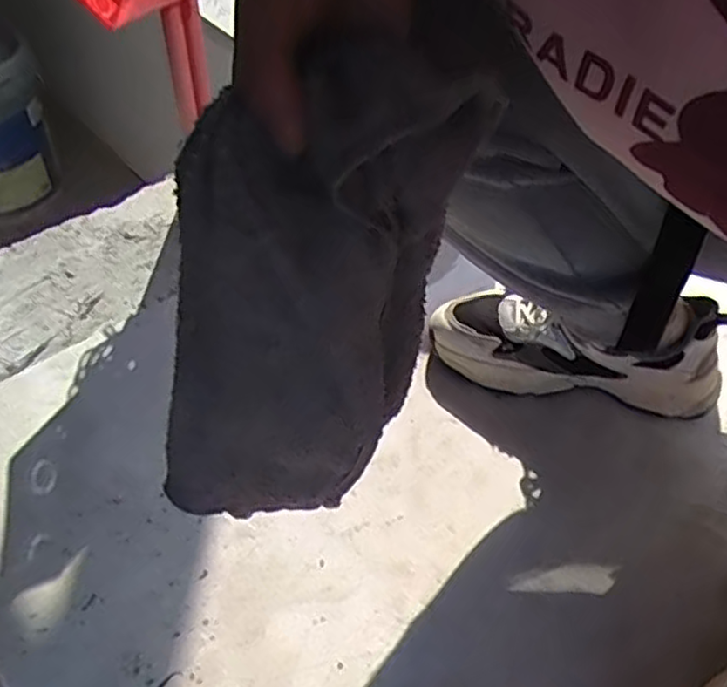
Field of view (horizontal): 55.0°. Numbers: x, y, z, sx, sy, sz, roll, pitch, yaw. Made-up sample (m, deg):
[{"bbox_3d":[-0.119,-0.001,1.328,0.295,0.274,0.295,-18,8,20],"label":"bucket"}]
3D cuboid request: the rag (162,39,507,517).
[{"bbox_3d":[-0.032,-0.004,0.305,0.088,0.245,0.091,38,35,26],"label":"rag"}]

